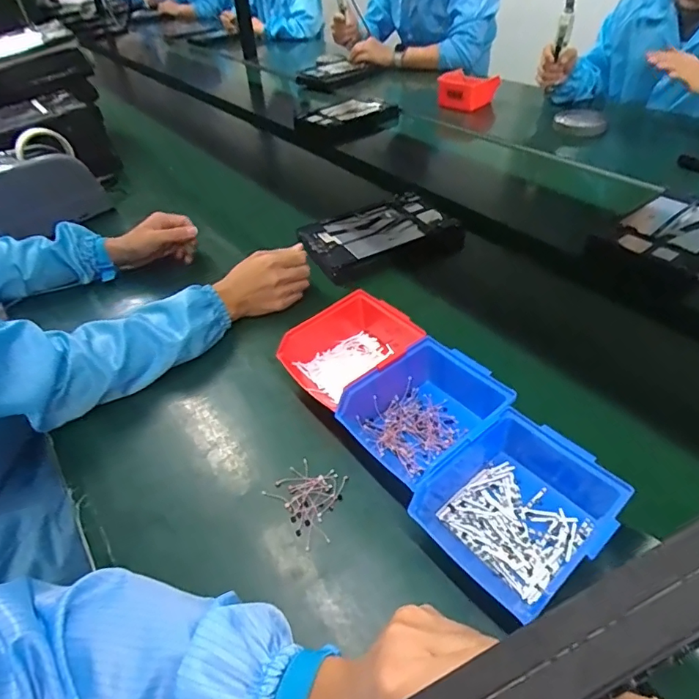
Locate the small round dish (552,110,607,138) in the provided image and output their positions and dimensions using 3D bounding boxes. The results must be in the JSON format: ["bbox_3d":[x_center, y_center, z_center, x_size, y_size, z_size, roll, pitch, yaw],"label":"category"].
[{"bbox_3d":[0.537,-0.530,1.128,0.105,0.042,0.101,5,45,9],"label":"small round dish"}]

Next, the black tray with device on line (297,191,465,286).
[{"bbox_3d":[0.049,-0.194,0.821,0.253,0.042,0.154,-22,47,-18],"label":"black tray with device on line"}]

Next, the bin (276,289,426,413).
[{"bbox_3d":[0.019,0.002,0.576,0.182,0.071,0.122,-27,49,-22],"label":"bin"}]

